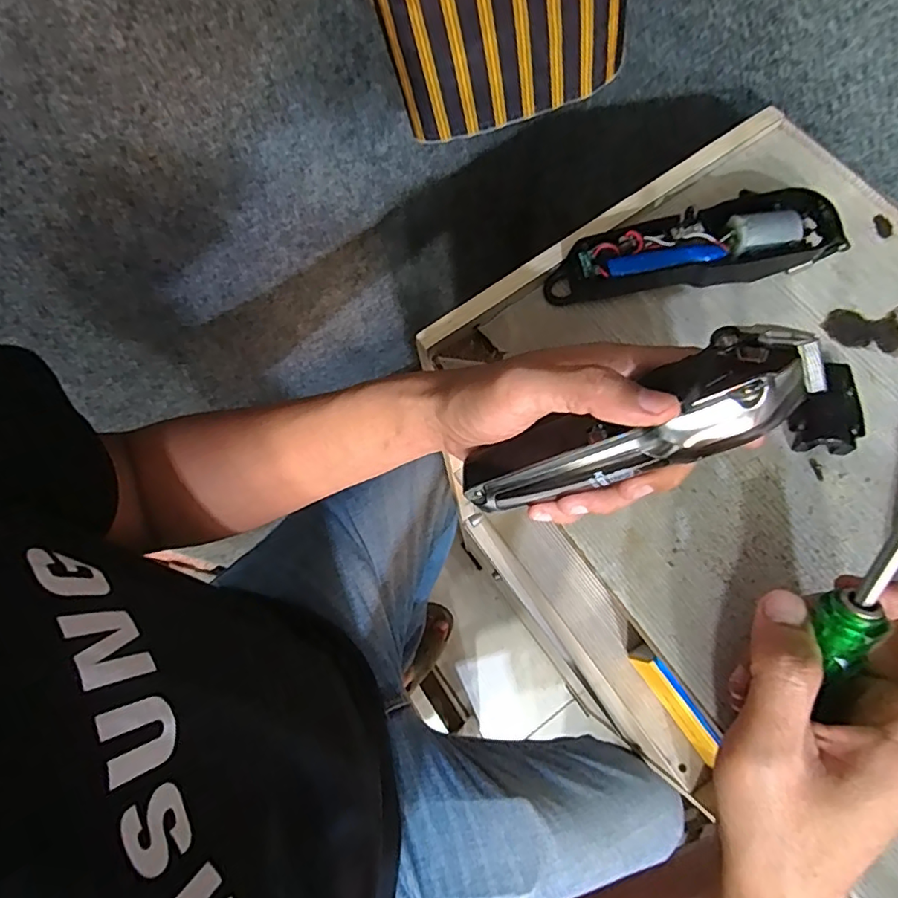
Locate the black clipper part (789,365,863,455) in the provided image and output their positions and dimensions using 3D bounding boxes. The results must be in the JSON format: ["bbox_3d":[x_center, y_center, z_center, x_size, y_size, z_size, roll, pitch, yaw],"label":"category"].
[{"bbox_3d":[0.214,-0.024,0.320,0.038,0.015,0.051,9,73,5],"label":"black clipper part"}]

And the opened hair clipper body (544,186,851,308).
[{"bbox_3d":[0.147,-0.123,0.343,0.164,0.031,0.046,-8,72,0],"label":"opened hair clipper body"}]

